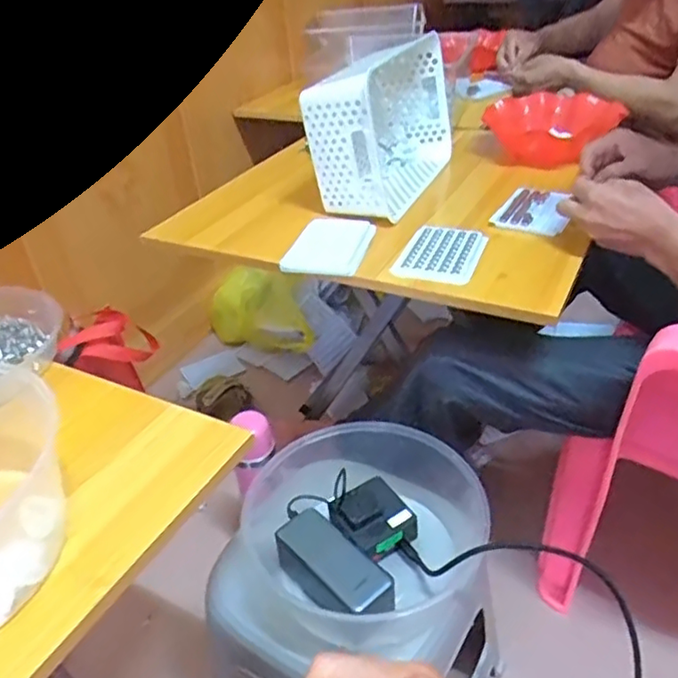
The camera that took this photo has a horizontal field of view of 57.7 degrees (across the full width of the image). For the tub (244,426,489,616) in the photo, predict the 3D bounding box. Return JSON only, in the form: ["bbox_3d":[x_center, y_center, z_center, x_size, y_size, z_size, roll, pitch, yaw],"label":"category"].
[{"bbox_3d":[0.023,0.189,0.653,0.216,0.104,0.210,-3,35,2],"label":"tub"}]

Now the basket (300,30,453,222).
[{"bbox_3d":[0.069,-0.322,0.935,0.133,0.195,0.293,10,38,20],"label":"basket"}]

